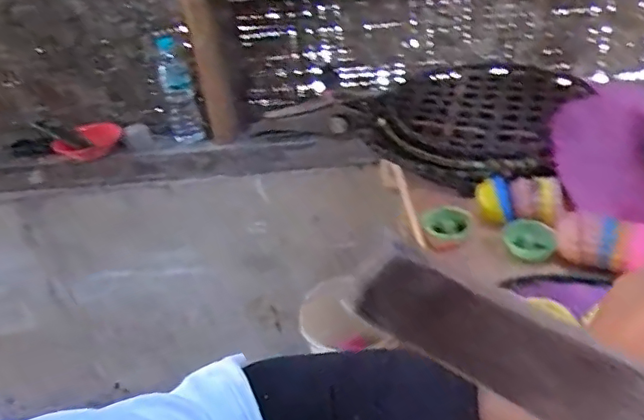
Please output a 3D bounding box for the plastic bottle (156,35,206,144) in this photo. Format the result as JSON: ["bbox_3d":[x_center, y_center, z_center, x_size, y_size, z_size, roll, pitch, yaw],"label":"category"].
[{"bbox_3d":[-0.346,-0.280,1.360,0.076,0.257,0.075,-13,36,-9],"label":"plastic bottle"}]

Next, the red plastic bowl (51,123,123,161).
[{"bbox_3d":[-0.567,-0.167,1.374,0.155,0.058,0.108,-7,35,-2],"label":"red plastic bowl"}]

